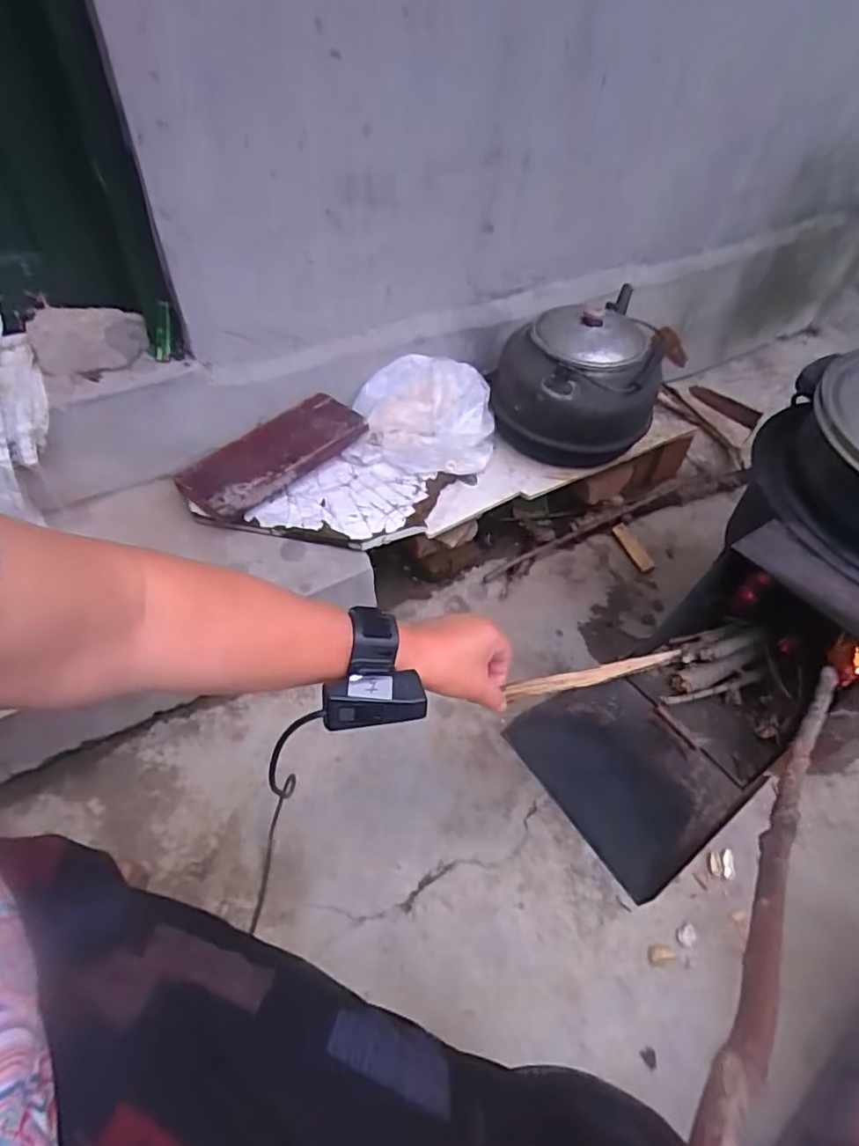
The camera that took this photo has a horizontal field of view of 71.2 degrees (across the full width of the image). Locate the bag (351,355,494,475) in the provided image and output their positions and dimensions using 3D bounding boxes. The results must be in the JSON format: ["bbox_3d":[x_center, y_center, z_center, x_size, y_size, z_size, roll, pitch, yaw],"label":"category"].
[{"bbox_3d":[-0.004,-0.258,0.976,0.212,0.080,0.220,-5,50,-7],"label":"bag"}]

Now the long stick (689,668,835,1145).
[{"bbox_3d":[0.205,0.142,0.344,0.016,0.022,0.542,37,27,25],"label":"long stick"}]

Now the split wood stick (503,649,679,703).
[{"bbox_3d":[0.177,0.105,0.621,0.241,0.018,0.018,-5,47,-32],"label":"split wood stick"}]

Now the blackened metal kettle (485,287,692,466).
[{"bbox_3d":[0.263,-0.336,0.984,0.236,0.192,0.278,27,55,18],"label":"blackened metal kettle"}]

